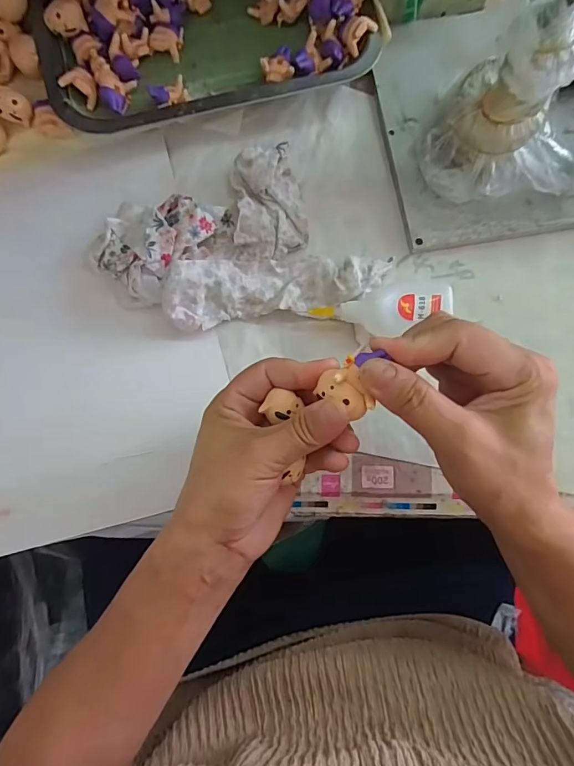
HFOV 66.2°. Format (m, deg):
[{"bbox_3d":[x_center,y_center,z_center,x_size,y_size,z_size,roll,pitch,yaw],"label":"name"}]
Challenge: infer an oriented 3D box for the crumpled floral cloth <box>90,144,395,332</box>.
[{"bbox_3d":[-0.038,-0.101,0.330,0.187,0.035,0.133,-25,84,-6],"label":"crumpled floral cloth"}]

